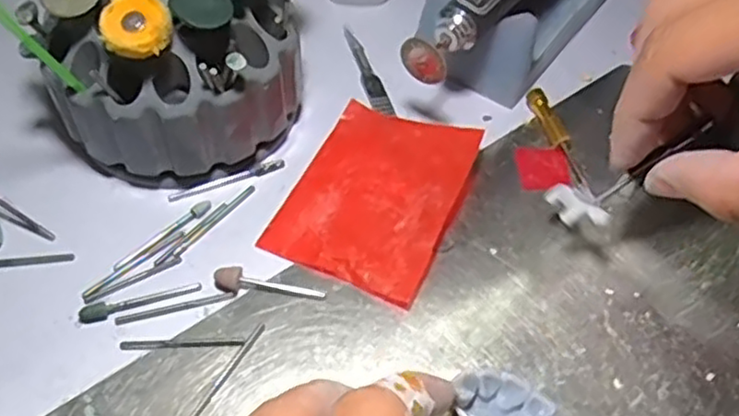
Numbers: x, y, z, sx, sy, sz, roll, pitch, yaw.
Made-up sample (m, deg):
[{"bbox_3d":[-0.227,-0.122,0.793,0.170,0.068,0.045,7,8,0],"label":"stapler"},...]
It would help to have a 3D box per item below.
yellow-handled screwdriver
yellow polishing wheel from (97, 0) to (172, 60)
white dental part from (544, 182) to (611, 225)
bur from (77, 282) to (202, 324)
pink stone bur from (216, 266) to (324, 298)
[{"bbox_3d":[0.084,-0.032,0.308,0.009,0.008,0.056,-13,55,-13],"label":"yellow-handled screwdriver"},{"bbox_3d":[-0.080,-0.063,0.237,0.024,0.004,0.023,1,76,-4],"label":"yellow polishing wheel"},{"bbox_3d":[0.077,-0.001,0.260,0.013,0.004,0.031,-46,34,7],"label":"white dental part"},{"bbox_3d":[-0.084,0.034,0.254,0.043,0.004,0.008,-10,55,-11],"label":"bur"},{"bbox_3d":[-0.037,0.029,0.258,0.041,0.006,0.009,8,54,3],"label":"pink stone bur"}]

